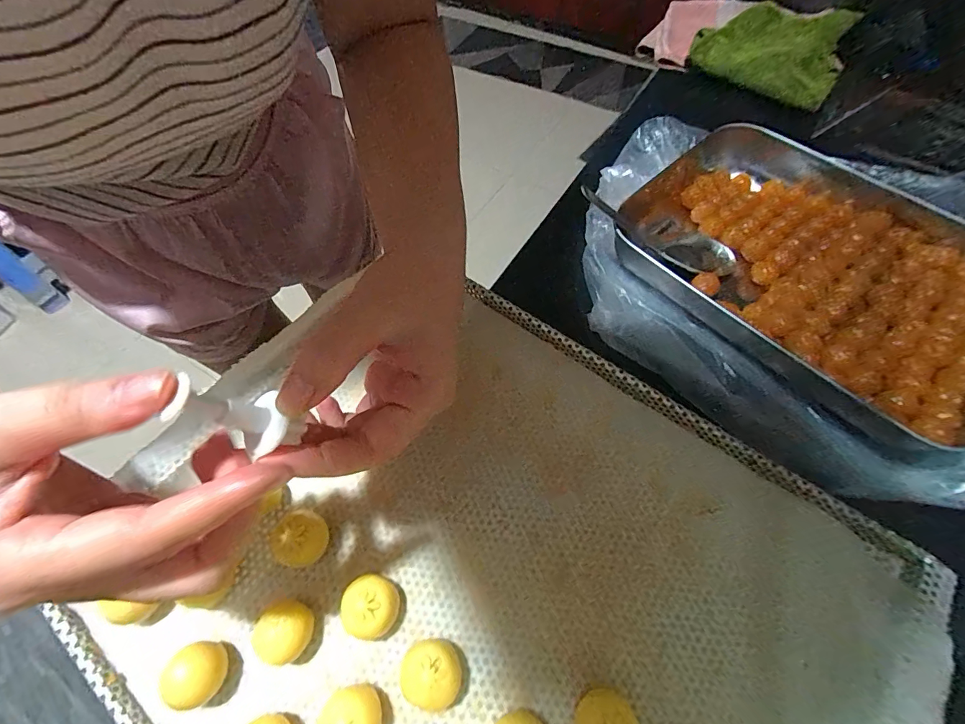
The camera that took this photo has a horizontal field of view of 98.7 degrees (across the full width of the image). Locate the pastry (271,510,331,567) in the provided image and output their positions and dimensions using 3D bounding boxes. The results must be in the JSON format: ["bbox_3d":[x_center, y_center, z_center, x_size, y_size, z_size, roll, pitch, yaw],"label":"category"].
[{"bbox_3d":[-0.100,0.098,0.231,0.023,0.026,0.025,-1,60,2],"label":"pastry"}]

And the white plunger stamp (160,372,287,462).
[{"bbox_3d":[-0.092,0.018,0.150,0.015,0.039,0.022,-14,59,24],"label":"white plunger stamp"}]

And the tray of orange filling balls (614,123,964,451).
[{"bbox_3d":[0.242,-0.077,0.312,0.207,0.051,0.269,-38,65,-18],"label":"tray of orange filling balls"}]

